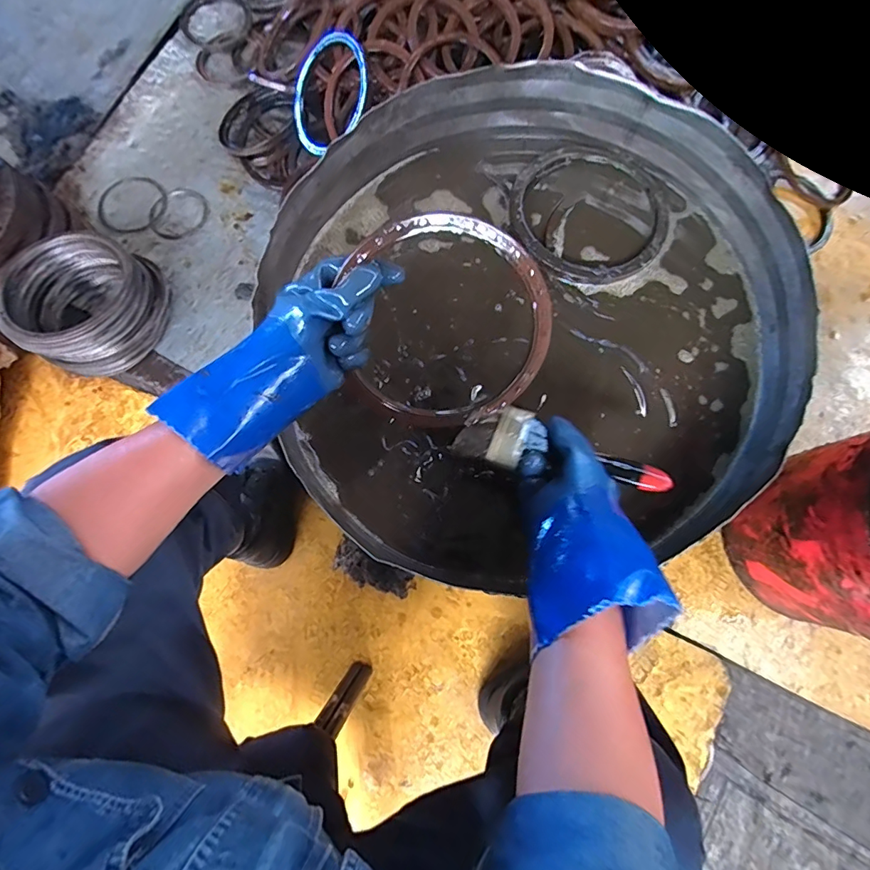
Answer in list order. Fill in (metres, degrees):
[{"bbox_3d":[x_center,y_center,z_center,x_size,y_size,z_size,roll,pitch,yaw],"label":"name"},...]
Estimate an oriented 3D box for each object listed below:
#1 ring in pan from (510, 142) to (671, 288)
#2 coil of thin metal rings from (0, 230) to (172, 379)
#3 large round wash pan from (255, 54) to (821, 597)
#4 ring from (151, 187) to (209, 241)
[{"bbox_3d":[0.194,-0.279,0.580,0.193,0.021,0.197,-1,77,3],"label":"ring in pan"},{"bbox_3d":[-0.606,-0.234,0.821,0.223,0.123,0.233,-1,77,3],"label":"coil of thin metal rings"},{"bbox_3d":[0.107,-0.139,0.529,0.561,0.125,0.550,-11,73,-4],"label":"large round wash pan"},{"bbox_3d":[-0.523,-0.455,0.956,0.111,0.007,0.129,29,74,2],"label":"ring"}]

